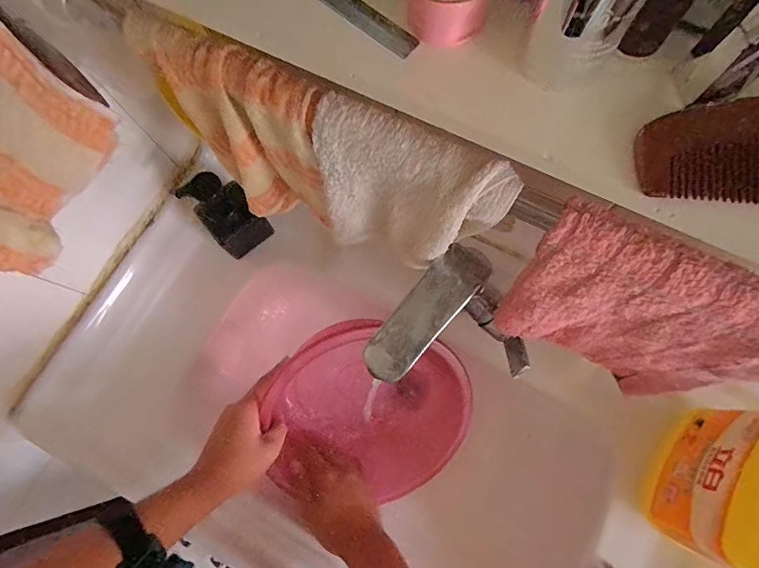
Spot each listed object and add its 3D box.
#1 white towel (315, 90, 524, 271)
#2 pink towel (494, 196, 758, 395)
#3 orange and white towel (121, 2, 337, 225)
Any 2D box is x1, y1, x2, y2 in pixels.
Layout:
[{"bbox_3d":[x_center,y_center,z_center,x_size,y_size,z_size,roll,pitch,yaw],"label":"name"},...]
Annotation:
[{"bbox_3d":[0.018,-0.059,0.321,0.135,0.129,0.049,25,77,7],"label":"white towel"},{"bbox_3d":[0.179,0.024,0.323,0.161,0.183,0.046,25,77,7],"label":"pink towel"},{"bbox_3d":[-0.111,-0.115,0.361,0.150,0.176,0.055,19,77,6],"label":"orange and white towel"}]

